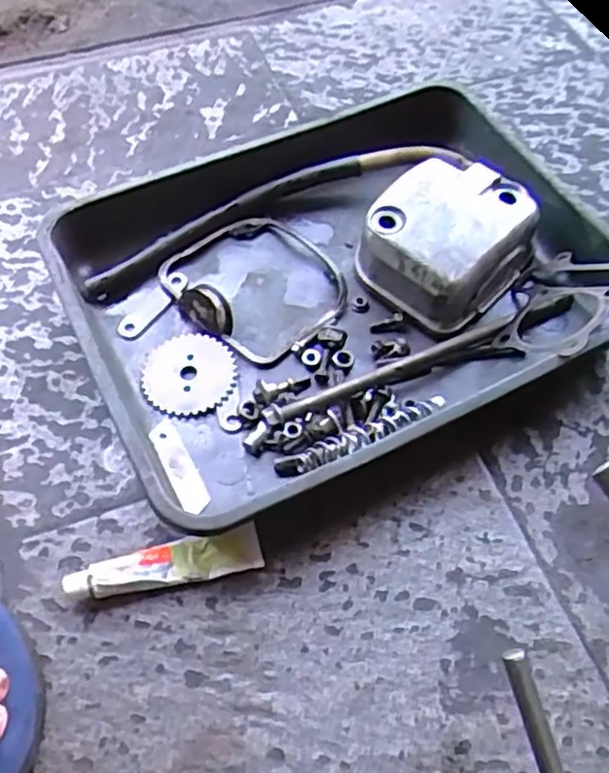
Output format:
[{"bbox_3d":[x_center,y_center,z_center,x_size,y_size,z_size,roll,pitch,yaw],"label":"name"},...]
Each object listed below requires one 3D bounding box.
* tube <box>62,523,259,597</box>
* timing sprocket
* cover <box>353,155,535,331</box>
[{"bbox_3d":[-0.081,0.103,0.424,0.110,0.017,0.026,-12,58,-8],"label":"tube"},{"bbox_3d":[-0.079,-0.008,0.498,0.063,0.005,0.066,0,57,0],"label":"timing sprocket"},{"bbox_3d":[0.102,-0.107,0.530,0.103,0.053,0.115,37,64,21],"label":"cover"}]

